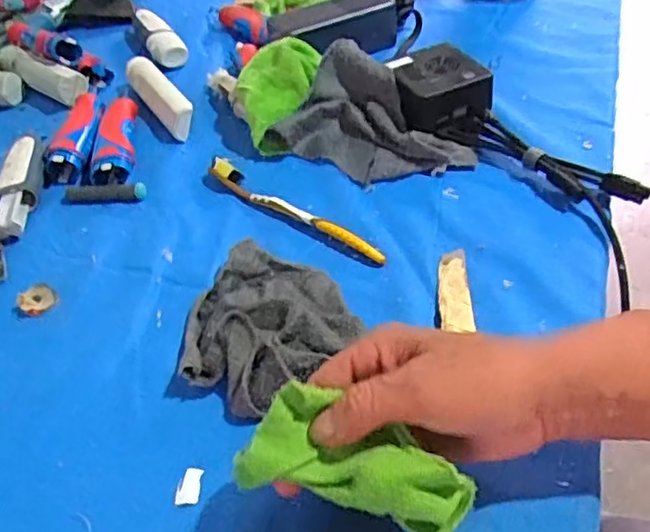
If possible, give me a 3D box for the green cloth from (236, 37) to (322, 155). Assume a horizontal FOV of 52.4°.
[{"bbox_3d":[-0.042,-0.155,0.596,0.074,0.058,0.110,-2,44,6],"label":"green cloth"}]

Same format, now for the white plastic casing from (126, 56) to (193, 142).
[{"bbox_3d":[-0.166,-0.171,0.647,0.027,0.029,0.156,-26,47,-18],"label":"white plastic casing"}]

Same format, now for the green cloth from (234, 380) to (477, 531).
[{"bbox_3d":[0.015,0.092,0.305,0.102,0.028,0.048,16,49,16],"label":"green cloth"}]

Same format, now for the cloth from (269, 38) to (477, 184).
[{"bbox_3d":[0.049,-0.125,0.558,0.157,0.056,0.102,20,50,25],"label":"cloth"}]

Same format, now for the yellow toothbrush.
[{"bbox_3d":[-0.026,-0.046,0.515,0.177,0.014,0.017,29,55,32],"label":"yellow toothbrush"}]

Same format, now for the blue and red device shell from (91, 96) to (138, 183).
[{"bbox_3d":[-0.185,-0.114,0.596,0.032,0.025,0.120,-8,44,0],"label":"blue and red device shell"}]

